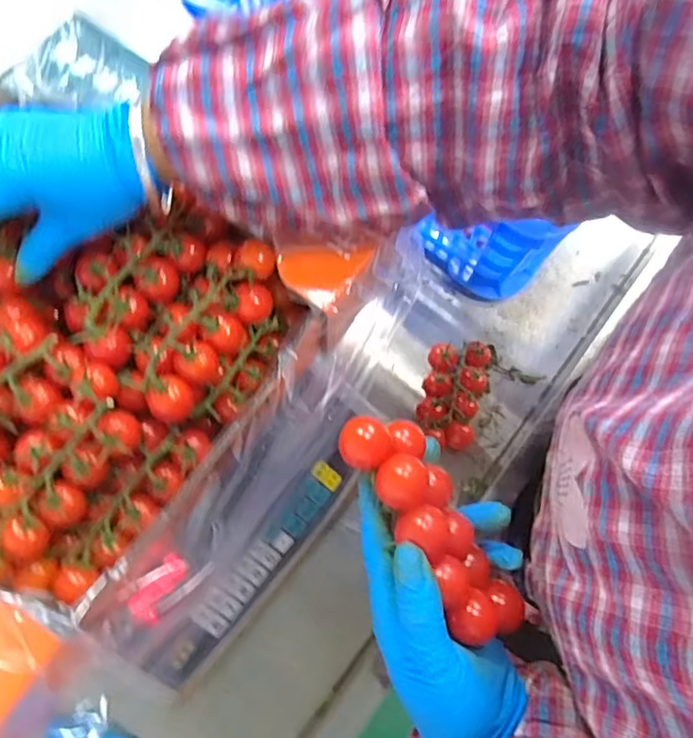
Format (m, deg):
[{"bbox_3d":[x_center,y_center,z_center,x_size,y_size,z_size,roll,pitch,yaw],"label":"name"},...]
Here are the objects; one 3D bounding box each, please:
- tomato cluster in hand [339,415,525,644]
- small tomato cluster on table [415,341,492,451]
[{"bbox_3d":[0.045,0.078,0.276,0.040,0.031,0.129,-35,95,-11],"label":"tomato cluster in hand"},{"bbox_3d":[0.101,0.020,0.525,0.057,0.029,0.102,15,75,2],"label":"small tomato cluster on table"}]

